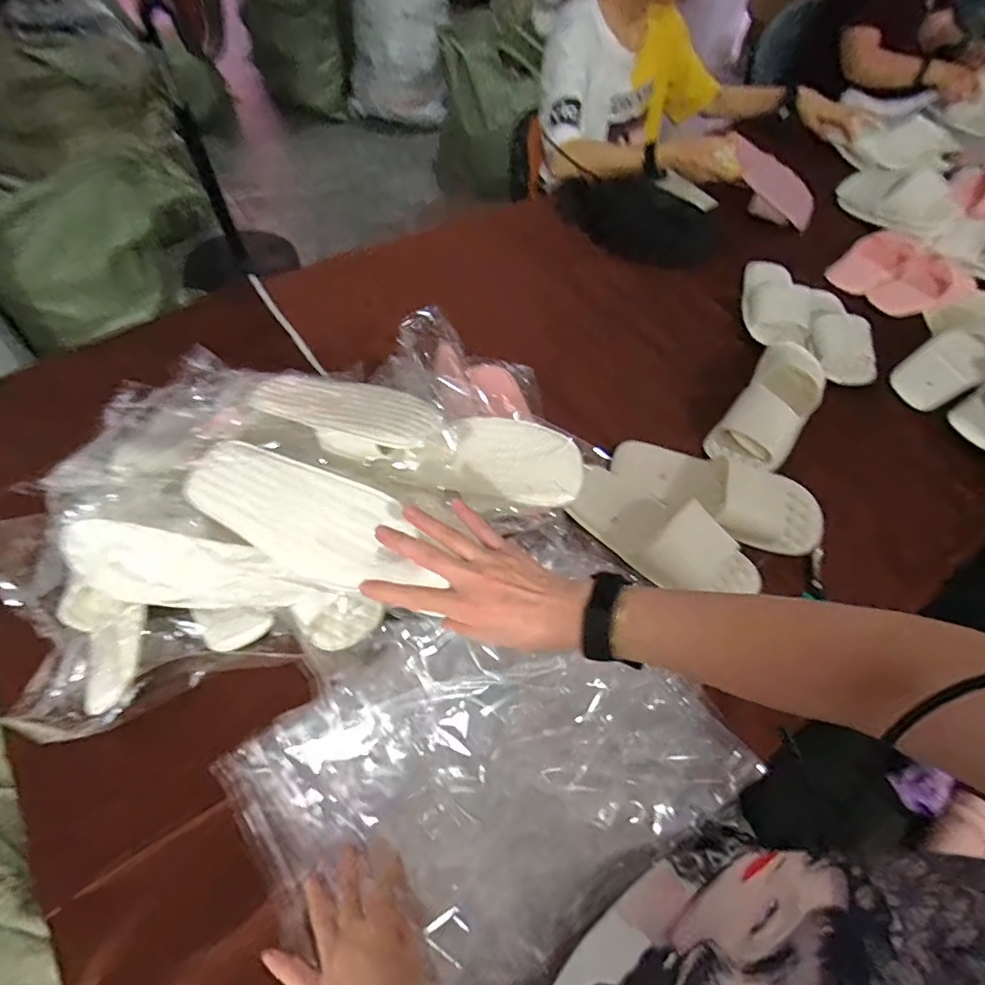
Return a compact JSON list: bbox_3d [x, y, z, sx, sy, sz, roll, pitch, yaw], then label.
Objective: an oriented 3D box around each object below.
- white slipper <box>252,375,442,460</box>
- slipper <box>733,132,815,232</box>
[{"bbox_3d":[-0.161,-0.094,0.580,0.217,0.044,0.095,21,60,9],"label":"white slipper"},{"bbox_3d":[0.564,-0.626,1.088,0.079,0.066,0.218,-37,90,-23],"label":"slipper"}]

